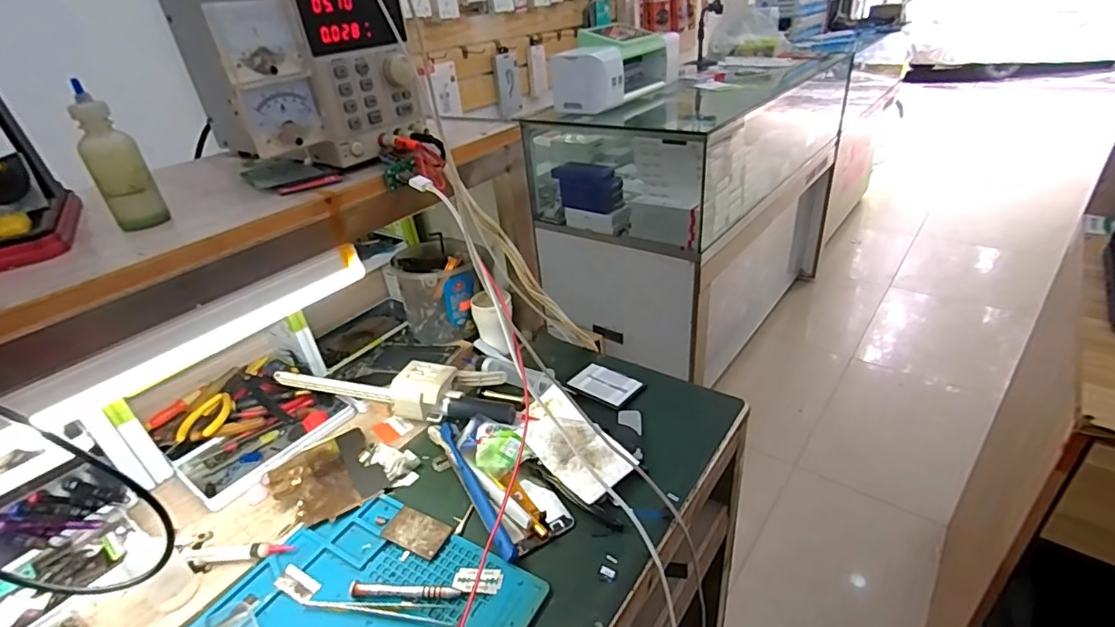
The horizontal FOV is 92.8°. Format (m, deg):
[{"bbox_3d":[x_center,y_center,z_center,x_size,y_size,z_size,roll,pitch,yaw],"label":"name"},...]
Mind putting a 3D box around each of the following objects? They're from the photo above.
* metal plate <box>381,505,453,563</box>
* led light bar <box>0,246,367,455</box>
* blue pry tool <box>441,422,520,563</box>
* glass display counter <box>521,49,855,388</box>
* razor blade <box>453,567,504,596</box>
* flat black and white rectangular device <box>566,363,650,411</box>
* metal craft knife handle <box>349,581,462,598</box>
[{"bbox_3d":[-0.132,0.206,0.499,0.060,0.004,0.036,15,39,24],"label":"metal plate"},{"bbox_3d":[-0.355,0.083,0.313,0.016,0.028,0.555,17,38,33],"label":"led light bar"},{"bbox_3d":[-0.084,0.172,0.527,0.017,0.021,0.180,-20,33,-22],"label":"blue pry tool"},{"bbox_3d":[0.497,-0.332,1.821,0.522,0.845,1.188,18,39,35],"label":"glass display counter"},{"bbox_3d":[-0.068,0.228,0.455,0.042,0.005,0.023,-1,32,8],"label":"razor blade"},{"bbox_3d":[0.060,0.089,0.656,0.081,0.009,0.066,18,39,35],"label":"flat black and white rectangular device"},{"bbox_3d":[-0.128,0.233,0.445,0.093,0.011,0.011,-3,31,5],"label":"metal craft knife handle"}]

